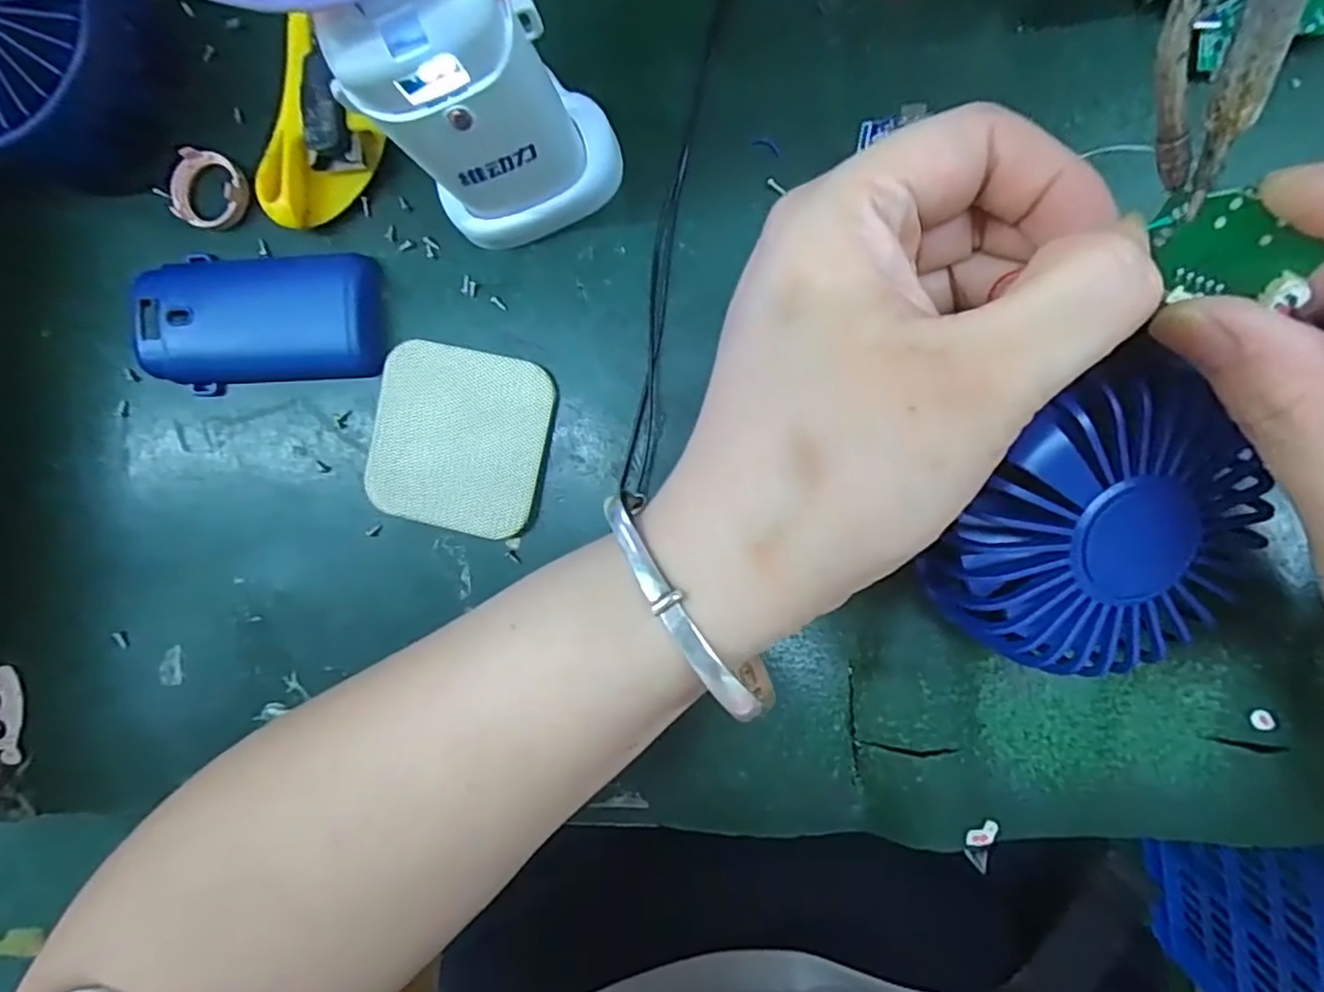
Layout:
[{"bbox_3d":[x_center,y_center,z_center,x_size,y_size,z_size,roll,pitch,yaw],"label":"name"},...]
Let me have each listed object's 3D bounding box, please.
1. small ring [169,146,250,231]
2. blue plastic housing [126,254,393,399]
[{"bbox_3d":[-0.169,-0.114,0.249,0.028,0.008,0.027,0,93,8],"label":"small ring"},{"bbox_3d":[-0.150,-0.066,0.246,0.091,0.013,0.048,-4,92,8],"label":"blue plastic housing"}]

